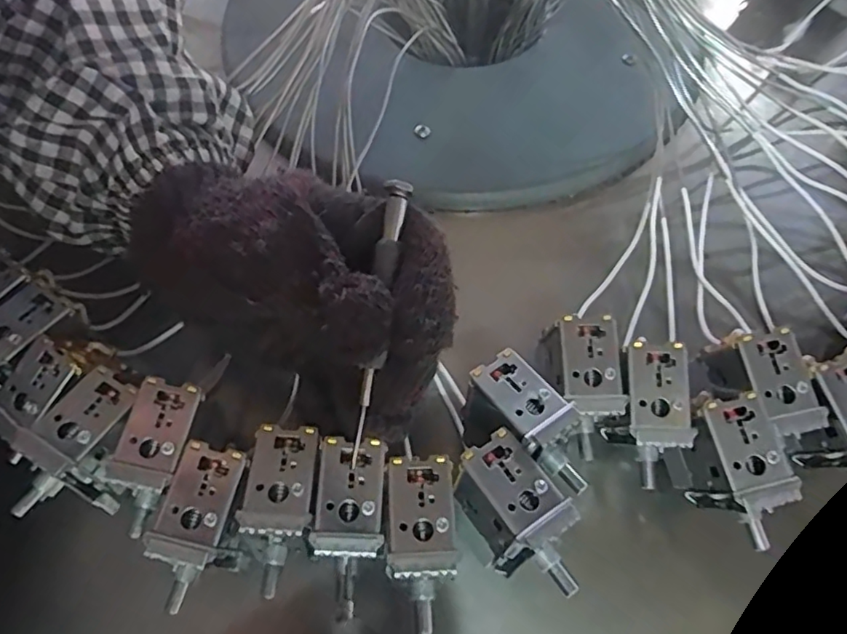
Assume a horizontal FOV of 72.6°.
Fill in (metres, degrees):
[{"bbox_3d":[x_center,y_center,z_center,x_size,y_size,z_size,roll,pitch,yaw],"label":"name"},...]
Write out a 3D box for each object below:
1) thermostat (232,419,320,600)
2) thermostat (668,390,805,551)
[{"bbox_3d":[-0.049,0.063,0.193,0.022,0.015,0.053,3,68,-1],"label":"thermostat"},{"bbox_3d":[0.114,0.057,0.218,0.024,0.043,0.049,-20,70,-10],"label":"thermostat"}]

